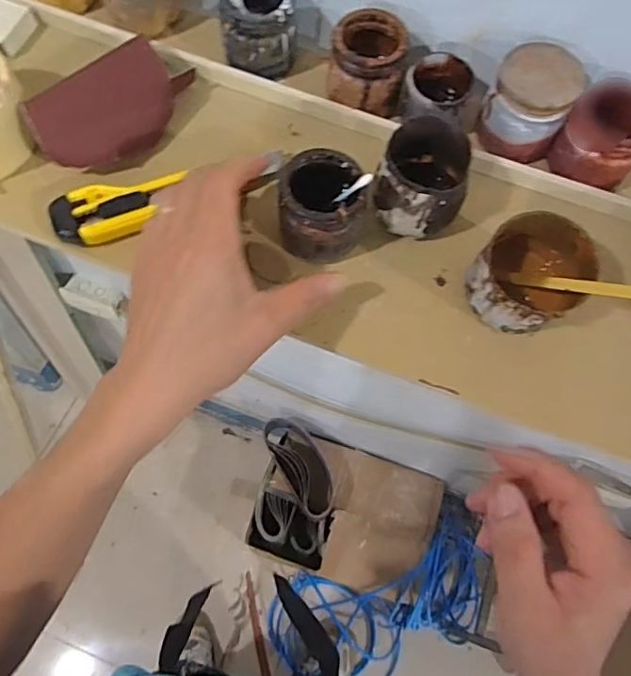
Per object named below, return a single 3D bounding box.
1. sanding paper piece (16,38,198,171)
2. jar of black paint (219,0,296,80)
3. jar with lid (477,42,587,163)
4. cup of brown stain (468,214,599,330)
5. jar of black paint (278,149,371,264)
[{"bbox_3d":[-0.142,-0.163,0.392,0.115,0.021,0.062,-42,118,-18],"label":"sanding paper piece"},{"bbox_3d":[-0.044,-0.237,0.411,0.052,0.062,0.054,1,65,-3],"label":"jar of black paint"},{"bbox_3d":[0.150,-0.164,0.390,0.054,0.059,0.052,1,65,-3],"label":"jar with lid"},{"bbox_3d":[0.133,-0.039,0.346,0.063,0.053,0.068,1,65,-3],"label":"cup of brown stain"},{"bbox_3d":[0.004,-0.084,0.358,0.054,0.056,0.048,7,65,0],"label":"jar of black paint"}]

